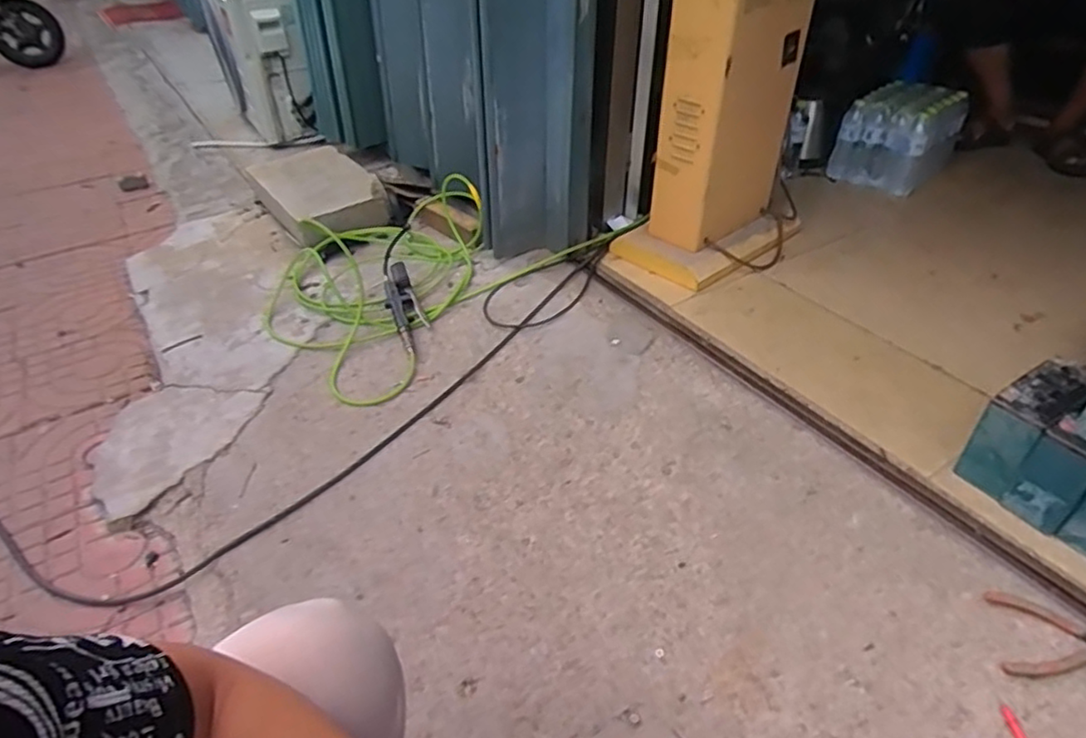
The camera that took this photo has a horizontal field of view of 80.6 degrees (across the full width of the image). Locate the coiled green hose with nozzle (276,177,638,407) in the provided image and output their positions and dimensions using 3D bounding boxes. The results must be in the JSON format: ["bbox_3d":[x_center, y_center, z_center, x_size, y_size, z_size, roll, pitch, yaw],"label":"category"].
[{"bbox_3d":[-0.300,-0.288,1.613,0.784,0.160,0.649,-35,48,-27],"label":"coiled green hose with nozzle"}]

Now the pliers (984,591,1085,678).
[{"bbox_3d":[0.652,0.343,0.806,0.143,0.015,0.107,7,44,16],"label":"pliers"}]

